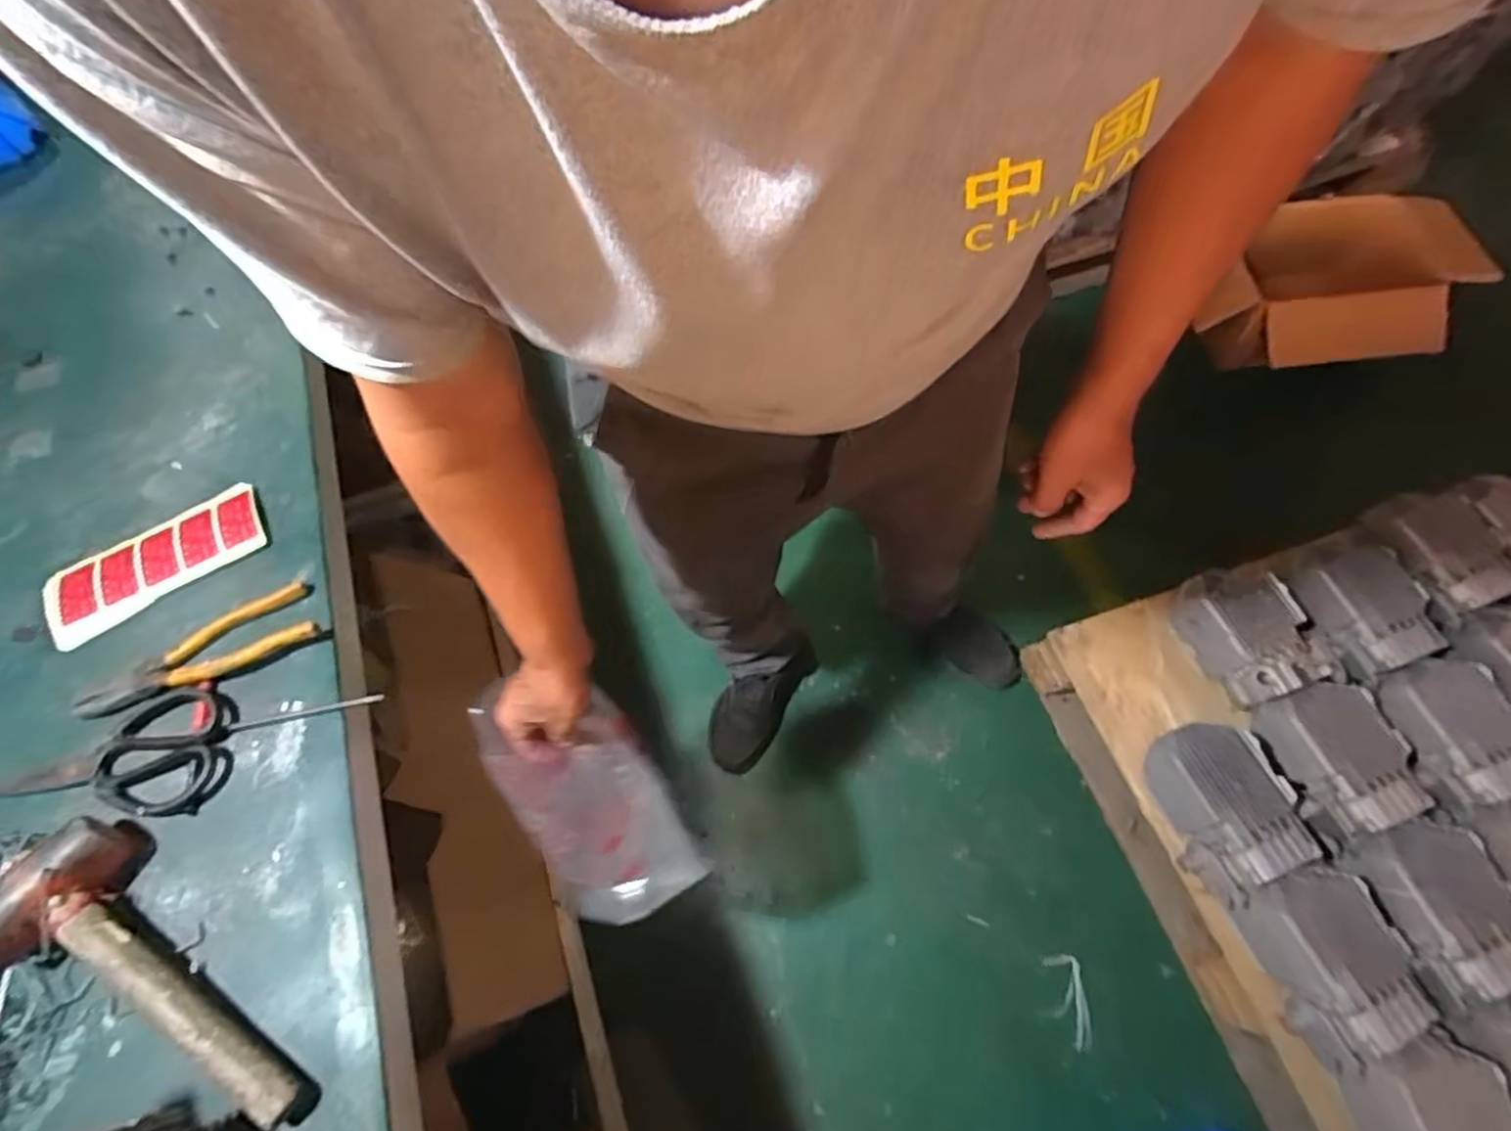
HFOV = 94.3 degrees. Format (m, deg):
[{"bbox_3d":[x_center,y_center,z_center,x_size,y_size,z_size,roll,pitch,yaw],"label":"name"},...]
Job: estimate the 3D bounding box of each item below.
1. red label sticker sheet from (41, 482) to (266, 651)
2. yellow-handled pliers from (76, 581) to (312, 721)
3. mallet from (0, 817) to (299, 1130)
[{"bbox_3d":[-0.570,-0.005,0.665,0.196,0.015,0.085,-29,66,-12],"label":"red label sticker sheet"},{"bbox_3d":[-0.488,0.069,0.610,0.204,0.028,0.063,-19,64,-7],"label":"yellow-handled pliers"},{"bbox_3d":[-0.420,0.281,0.494,0.279,0.050,0.099,23,67,14],"label":"mallet"}]

